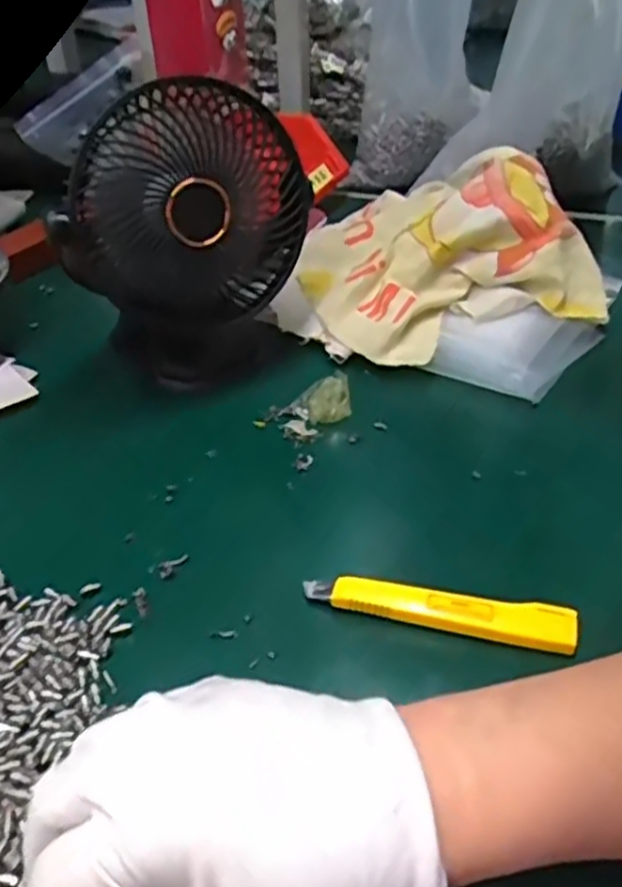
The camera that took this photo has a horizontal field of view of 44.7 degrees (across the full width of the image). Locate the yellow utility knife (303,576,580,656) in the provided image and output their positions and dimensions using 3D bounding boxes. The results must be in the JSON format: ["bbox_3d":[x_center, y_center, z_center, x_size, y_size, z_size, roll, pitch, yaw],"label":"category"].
[{"bbox_3d":[0.061,0.079,0.362,0.126,0.015,0.020,8,40,14],"label":"yellow utility knife"}]

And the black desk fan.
[{"bbox_3d":[-0.083,-0.130,0.494,0.153,0.172,0.087,-17,41,-17],"label":"black desk fan"}]

